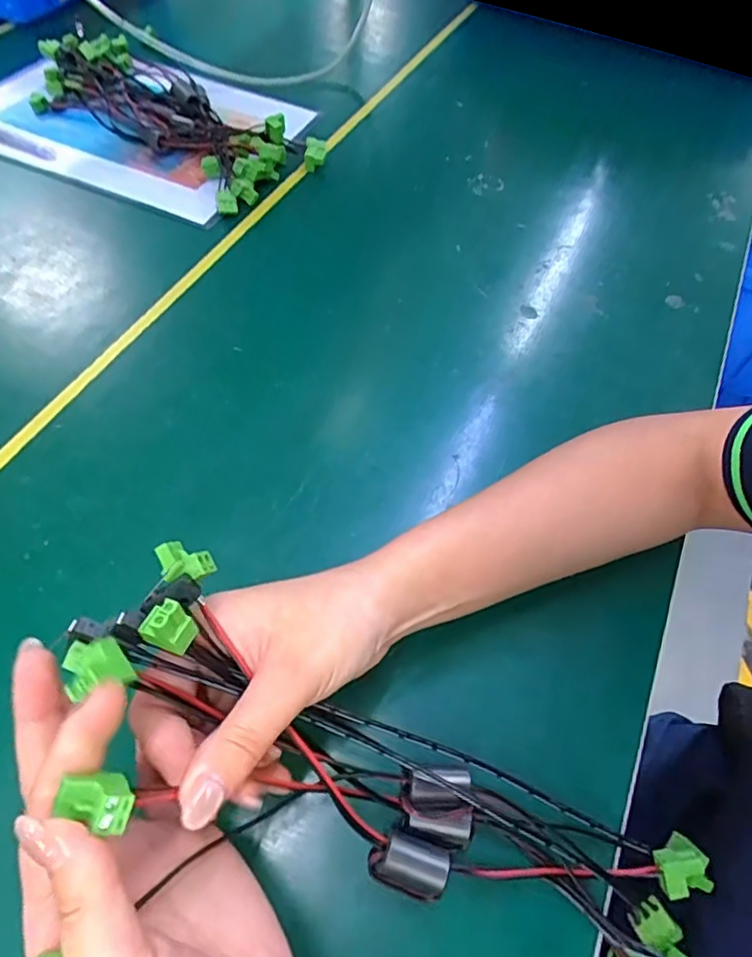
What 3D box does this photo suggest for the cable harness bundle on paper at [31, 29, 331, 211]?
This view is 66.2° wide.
[{"bbox_3d":[-0.194,-0.344,0.535,0.312,0.039,0.139,33,62,17],"label":"cable harness bundle on paper"}]

